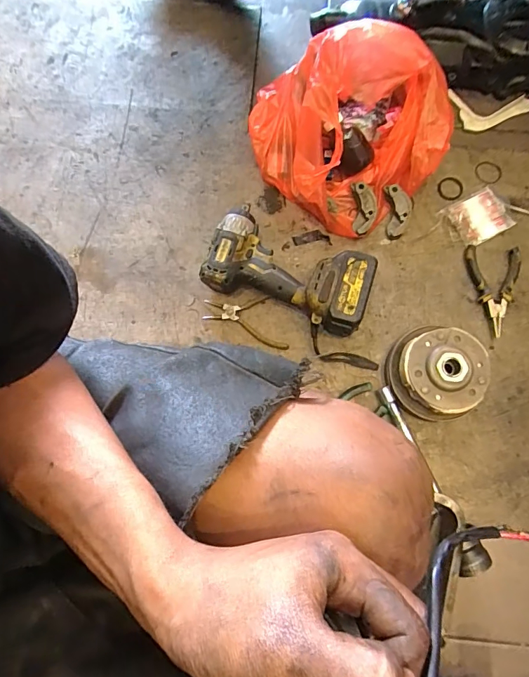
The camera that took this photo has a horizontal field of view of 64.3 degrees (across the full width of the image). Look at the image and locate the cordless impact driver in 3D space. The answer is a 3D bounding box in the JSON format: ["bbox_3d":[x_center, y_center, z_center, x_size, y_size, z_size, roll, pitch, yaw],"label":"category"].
[{"bbox_3d":[0.037,-0.105,0.662,0.249,0.082,0.122,21,80,5],"label":"cordless impact driver"}]

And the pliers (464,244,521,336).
[{"bbox_3d":[0.368,-0.079,0.681,0.086,0.017,0.143,8,79,2],"label":"pliers"}]

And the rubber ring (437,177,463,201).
[{"bbox_3d":[0.323,-0.260,0.734,0.043,0.007,0.044,0,79,1],"label":"rubber ring"}]

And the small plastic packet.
[{"bbox_3d":[0.359,-0.204,0.715,0.098,0.017,0.082,-26,80,-4],"label":"small plastic packet"}]

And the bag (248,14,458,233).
[{"bbox_3d":[0.141,-0.349,0.691,0.295,0.122,0.300,-34,80,-6],"label":"bag"}]

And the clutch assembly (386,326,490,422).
[{"bbox_3d":[0.253,0.050,0.627,0.123,0.085,0.129,0,79,1],"label":"clutch assembly"}]

